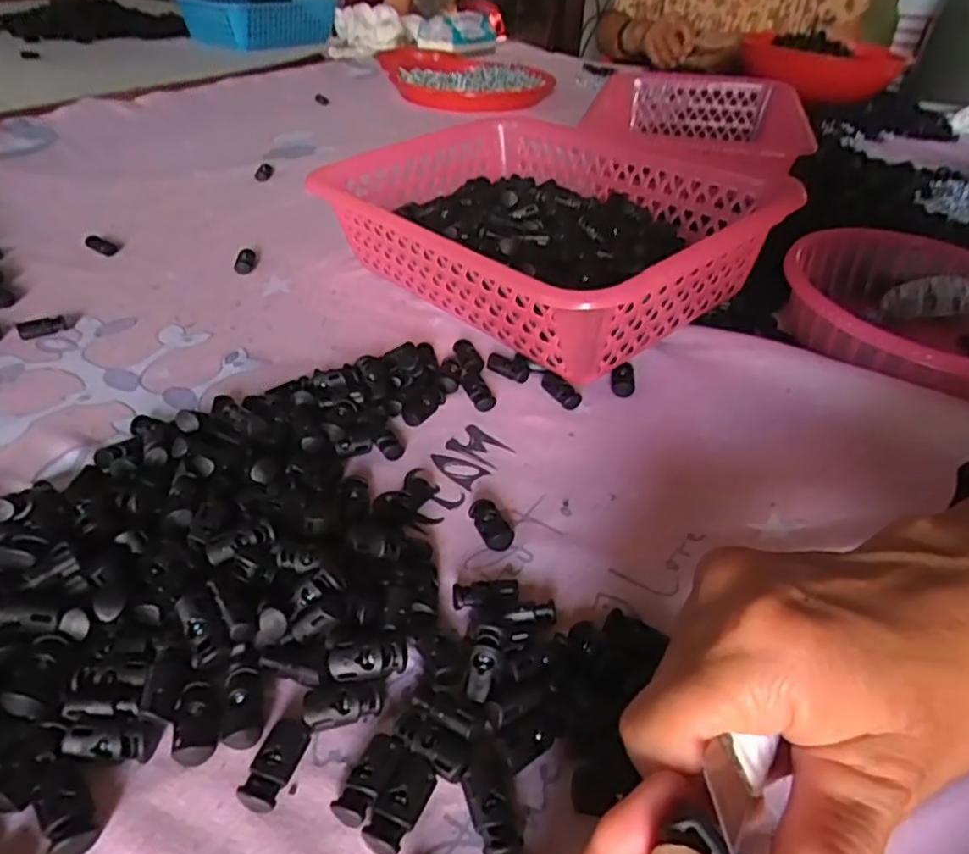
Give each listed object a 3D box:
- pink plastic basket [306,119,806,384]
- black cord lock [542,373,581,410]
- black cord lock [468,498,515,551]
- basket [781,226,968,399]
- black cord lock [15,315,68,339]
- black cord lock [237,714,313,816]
[{"bbox_3d":[0.035,-0.139,0.495,0.215,0.101,0.297,-27,46,-33],"label":"pink plastic basket"},{"bbox_3d":[0.047,-0.022,0.414,0.011,0.010,0.031,-22,44,-29],"label":"black cord lock"},{"bbox_3d":[0.004,0.046,0.318,0.015,0.008,0.028,-13,40,-19],"label":"black cord lock"},{"bbox_3d":[0.277,-0.073,0.434,0.158,0.053,0.167,2,37,-1],"label":"basket"},{"bbox_3d":[-0.294,-0.066,0.447,0.029,0.009,0.012,-14,42,-22],"label":"black cord lock"},{"bbox_3d":[-0.070,0.113,0.227,0.013,0.008,0.028,12,38,13],"label":"black cord lock"}]

